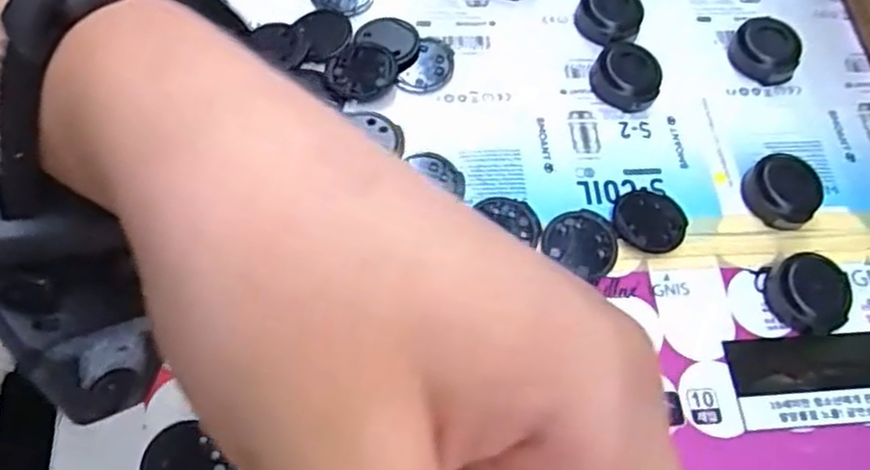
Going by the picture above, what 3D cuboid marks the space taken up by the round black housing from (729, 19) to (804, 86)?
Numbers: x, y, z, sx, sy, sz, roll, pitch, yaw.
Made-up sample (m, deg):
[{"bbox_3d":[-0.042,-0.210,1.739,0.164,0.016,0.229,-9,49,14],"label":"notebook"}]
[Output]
[{"bbox_3d":[0.153,-0.086,0.330,0.027,0.013,0.030,16,64,4],"label":"round black housing"}]

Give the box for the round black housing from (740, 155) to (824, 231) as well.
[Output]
[{"bbox_3d":[0.142,-0.018,0.294,0.023,0.015,0.030,-37,72,-19],"label":"round black housing"}]

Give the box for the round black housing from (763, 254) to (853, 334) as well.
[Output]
[{"bbox_3d":[0.145,0.022,0.275,0.026,0.013,0.029,-9,65,-8],"label":"round black housing"}]

